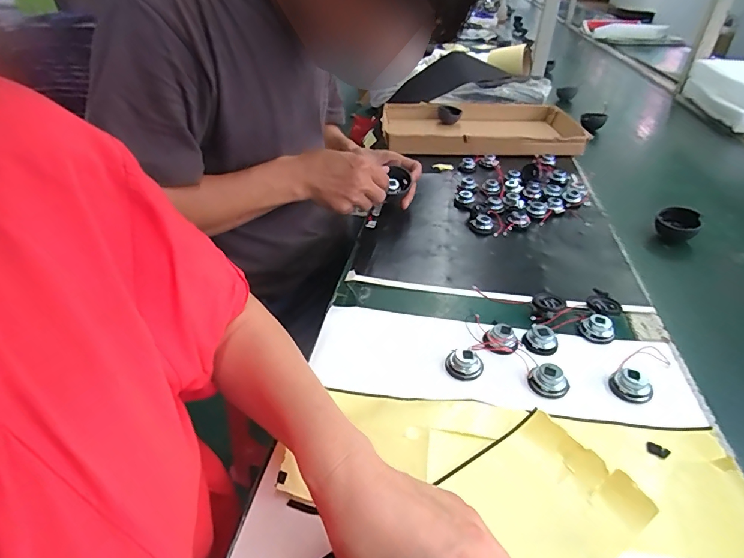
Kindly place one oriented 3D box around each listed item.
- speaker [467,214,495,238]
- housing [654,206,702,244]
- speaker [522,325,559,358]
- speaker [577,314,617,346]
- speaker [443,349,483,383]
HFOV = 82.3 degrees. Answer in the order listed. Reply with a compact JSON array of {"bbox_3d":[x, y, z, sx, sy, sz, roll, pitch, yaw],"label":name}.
[{"bbox_3d":[0.169,-0.083,0.655,0.040,0.021,0.040,11,38,14],"label":"speaker"},{"bbox_3d":[0.459,-0.077,0.645,0.056,0.048,0.050,28,45,32],"label":"housing"},{"bbox_3d":[0.180,0.064,0.452,0.034,0.020,0.029,21,41,25],"label":"speaker"},{"bbox_3d":[0.249,0.054,0.465,0.031,0.020,0.031,0,37,0],"label":"speaker"},{"bbox_3d":[0.092,0.080,0.421,0.036,0.019,0.029,17,40,21],"label":"speaker"}]

